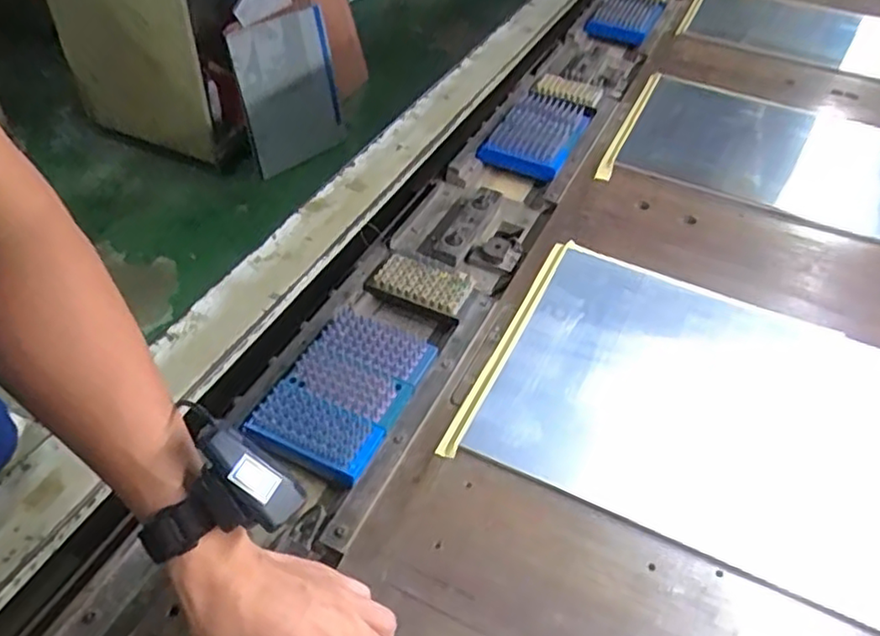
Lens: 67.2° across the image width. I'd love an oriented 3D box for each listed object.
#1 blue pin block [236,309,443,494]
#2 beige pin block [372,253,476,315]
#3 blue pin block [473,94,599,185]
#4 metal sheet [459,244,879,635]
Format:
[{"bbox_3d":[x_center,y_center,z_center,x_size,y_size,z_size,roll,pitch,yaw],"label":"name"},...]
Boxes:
[{"bbox_3d":[-0.090,0.070,0.630,0.113,0.025,0.169,21,48,15],"label":"blue pin block"},{"bbox_3d":[-0.018,-0.035,0.749,0.102,0.029,0.057,21,48,15],"label":"beige pin block"},{"bbox_3d":[0.149,-0.282,0.992,0.125,0.038,0.190,22,48,16],"label":"blue pin block"},{"bbox_3d":[0.273,0.086,0.652,0.402,0.010,0.327,22,50,16],"label":"metal sheet"}]

